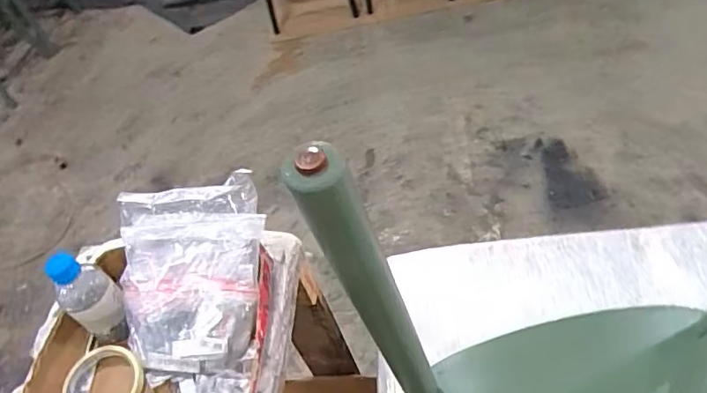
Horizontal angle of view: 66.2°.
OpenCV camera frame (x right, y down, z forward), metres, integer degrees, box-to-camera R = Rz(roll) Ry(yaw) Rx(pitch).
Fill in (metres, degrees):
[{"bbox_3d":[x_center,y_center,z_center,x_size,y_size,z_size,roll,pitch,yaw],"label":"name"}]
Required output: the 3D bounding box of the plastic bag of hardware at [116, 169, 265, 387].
[{"bbox_3d":[-0.183,0.084,0.630,0.186,0.043,0.227,-14,64,8],"label":"plastic bag of hardware"}]

